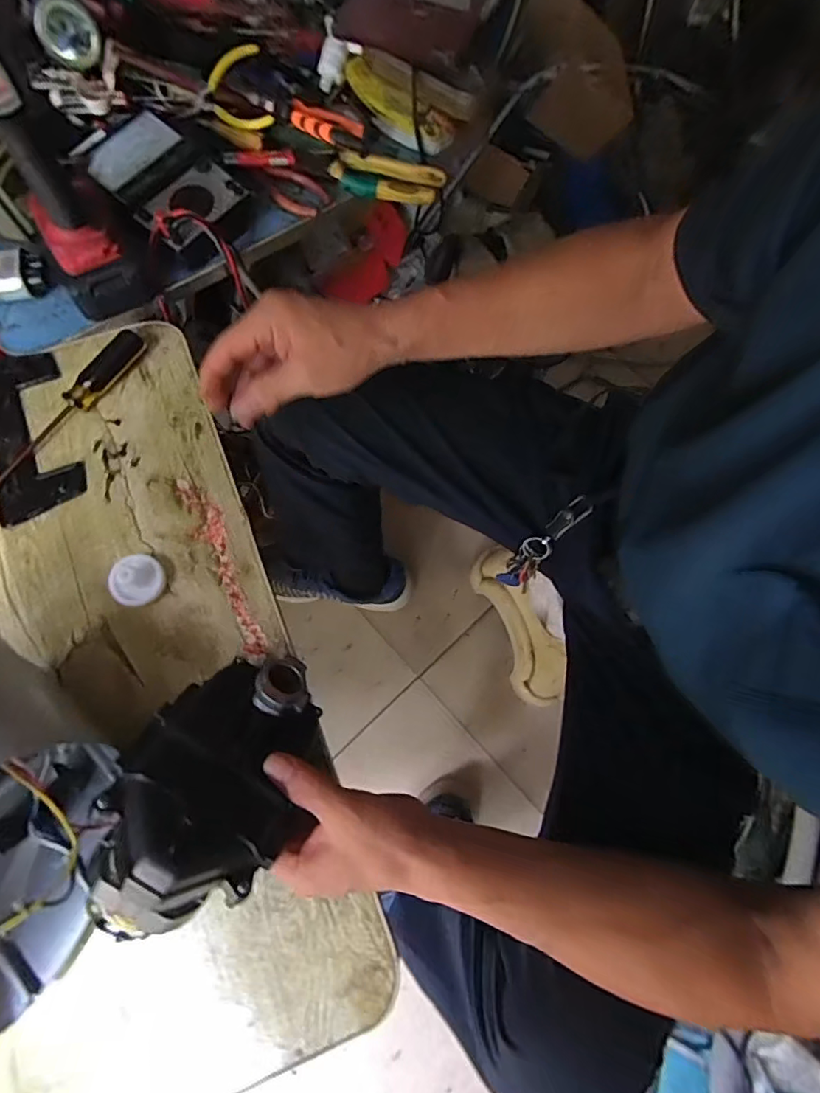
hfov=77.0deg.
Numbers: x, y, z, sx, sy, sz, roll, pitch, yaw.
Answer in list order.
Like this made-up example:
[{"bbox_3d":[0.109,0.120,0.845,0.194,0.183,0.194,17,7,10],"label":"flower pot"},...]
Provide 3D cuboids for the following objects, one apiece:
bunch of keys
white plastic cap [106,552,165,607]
[{"bbox_3d":[0.146,0.003,0.576,0.037,0.160,0.025,39,49,8],"label":"bunch of keys"},{"bbox_3d":[-0.240,0.030,0.453,0.044,0.033,0.039,-38,80,-14],"label":"white plastic cap"}]

